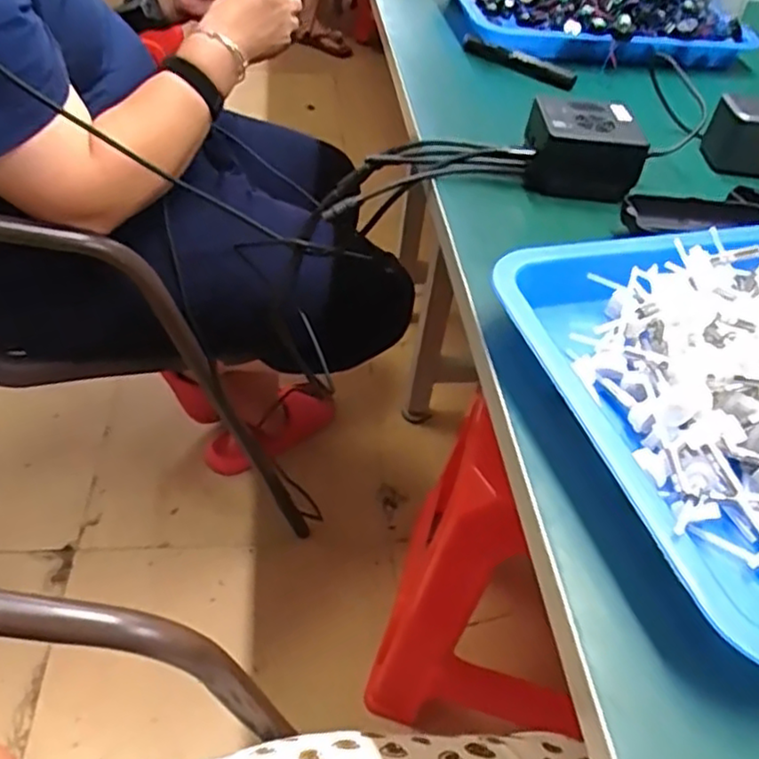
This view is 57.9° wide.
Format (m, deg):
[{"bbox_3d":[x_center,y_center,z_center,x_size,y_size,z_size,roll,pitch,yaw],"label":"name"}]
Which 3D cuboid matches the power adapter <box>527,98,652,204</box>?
[{"bbox_3d":[0.157,-0.180,0.531,0.084,0.046,0.063,8,45,1],"label":"power adapter"}]

